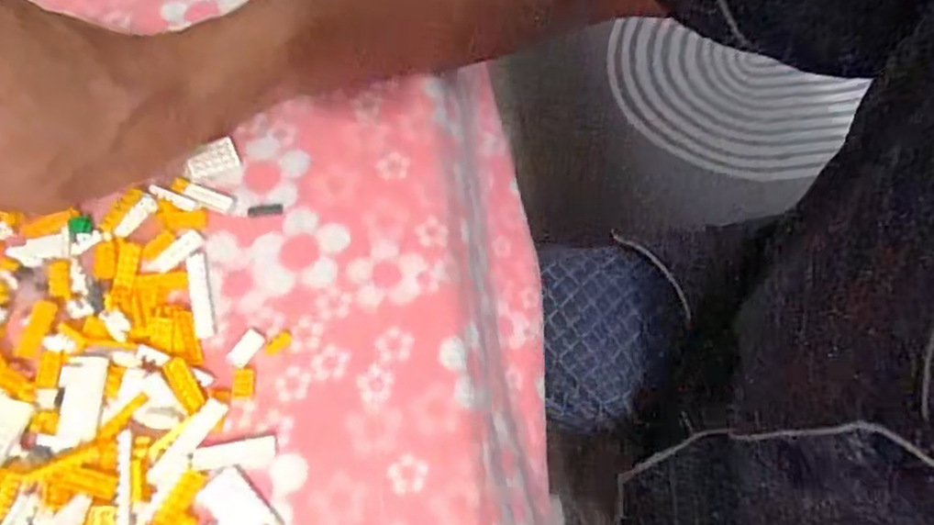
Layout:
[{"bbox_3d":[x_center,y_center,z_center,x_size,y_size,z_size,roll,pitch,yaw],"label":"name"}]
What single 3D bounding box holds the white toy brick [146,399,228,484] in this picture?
[{"bbox_3d":[-0.113,0.072,0.260,0.009,0.005,0.038,35,71,11],"label":"white toy brick"}]

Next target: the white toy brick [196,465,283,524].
[{"bbox_3d":[-0.090,0.097,0.254,0.032,0.004,0.017,41,72,14],"label":"white toy brick"}]

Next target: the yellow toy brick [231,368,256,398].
[{"bbox_3d":[-0.095,0.051,0.273,0.008,0.004,0.012,1,68,-2],"label":"yellow toy brick"}]

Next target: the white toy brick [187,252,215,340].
[{"bbox_3d":[-0.119,0.013,0.287,0.008,0.004,0.040,-15,69,-8],"label":"white toy brick"}]

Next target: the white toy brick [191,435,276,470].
[{"bbox_3d":[-0.095,0.077,0.262,0.032,0.004,0.009,-11,69,-7],"label":"white toy brick"}]

